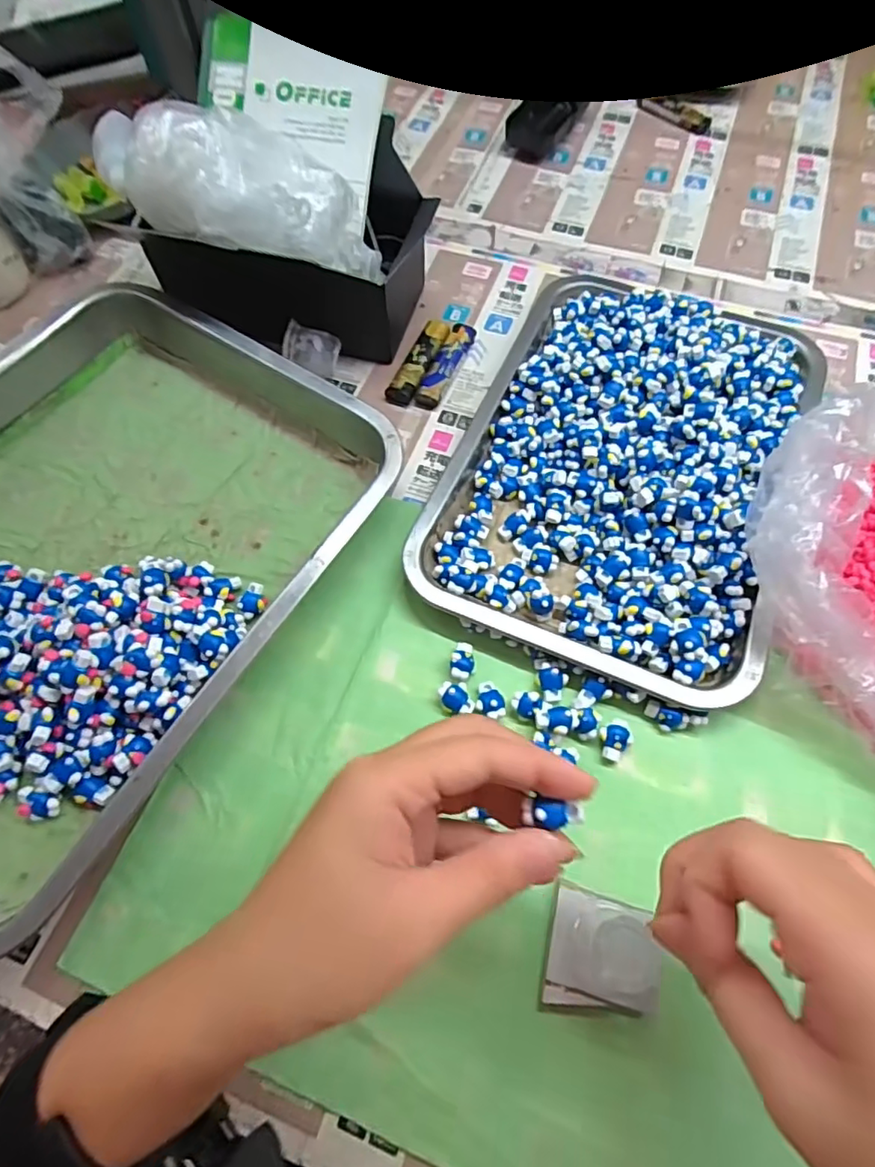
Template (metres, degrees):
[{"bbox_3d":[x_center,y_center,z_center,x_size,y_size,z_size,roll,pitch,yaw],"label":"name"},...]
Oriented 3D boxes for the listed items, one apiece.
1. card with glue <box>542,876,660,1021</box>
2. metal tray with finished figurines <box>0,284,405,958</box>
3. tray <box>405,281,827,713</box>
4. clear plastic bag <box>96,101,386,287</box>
[{"bbox_3d":[0.076,0.171,0.264,0.050,0.015,0.049,12,64,7],"label":"card with glue"},{"bbox_3d":[-0.221,-0.012,0.342,0.281,0.050,0.362,29,67,15],"label":"metal tray with finished figurines"},{"bbox_3d":[0.125,-0.090,0.379,0.207,0.041,0.300,22,66,12],"label":"tray"},{"bbox_3d":[-0.117,-0.249,0.375,0.172,0.060,0.071,13,63,-14],"label":"clear plastic bag"}]

